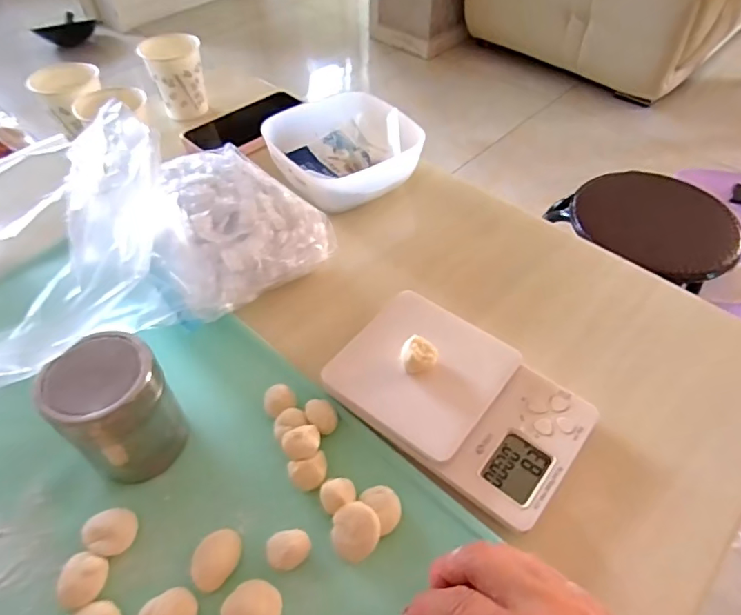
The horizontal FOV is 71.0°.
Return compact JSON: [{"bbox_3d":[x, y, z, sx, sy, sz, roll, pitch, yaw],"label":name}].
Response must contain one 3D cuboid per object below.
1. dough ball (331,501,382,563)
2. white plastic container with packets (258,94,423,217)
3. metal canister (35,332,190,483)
[{"bbox_3d":[-0.009,0.142,0.328,0.030,0.020,0.030,0,50,0],"label":"dough ball"},{"bbox_3d":[-0.031,-0.173,0.577,0.146,0.054,0.155,-19,52,-14],"label":"white plastic container with packets"},{"bbox_3d":[-0.164,0.070,0.346,0.060,0.089,0.064,0,50,0],"label":"metal canister"}]

